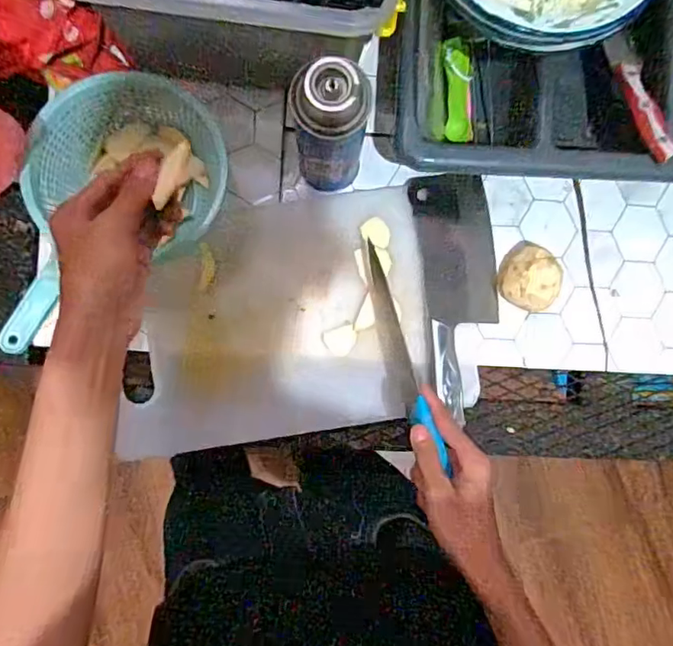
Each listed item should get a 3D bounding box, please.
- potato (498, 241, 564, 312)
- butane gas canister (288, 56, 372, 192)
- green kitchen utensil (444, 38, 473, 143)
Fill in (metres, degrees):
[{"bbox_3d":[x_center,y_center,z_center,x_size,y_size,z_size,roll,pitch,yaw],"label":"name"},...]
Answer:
[{"bbox_3d":[0.208,-0.050,0.555,0.059,0.042,0.063,0,87,-4],"label":"potato"},{"bbox_3d":[-0.005,-0.173,0.484,0.063,0.172,0.061,0,87,-4],"label":"butane gas canister"},{"bbox_3d":[0.128,-0.241,0.550,0.030,0.023,0.100,-2,93,-1],"label":"green kitchen utensil"}]

